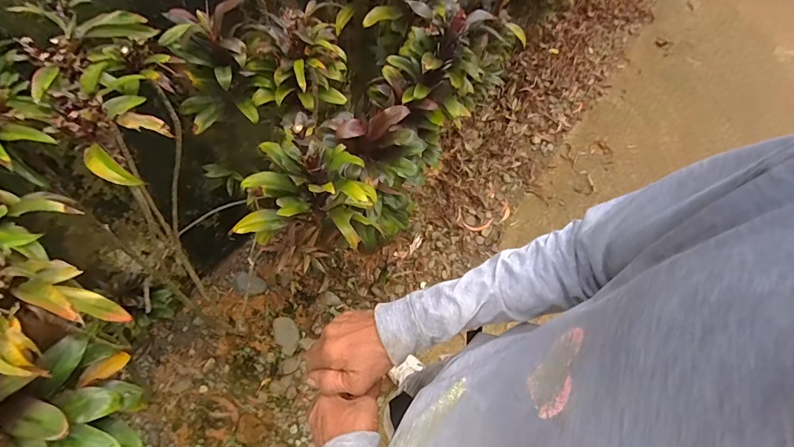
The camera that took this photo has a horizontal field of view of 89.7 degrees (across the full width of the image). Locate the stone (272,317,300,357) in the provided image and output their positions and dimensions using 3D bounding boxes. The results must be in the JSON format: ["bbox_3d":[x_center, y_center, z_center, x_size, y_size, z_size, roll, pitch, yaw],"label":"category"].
[{"bbox_3d":[-0.358,0.361,1.296,0.071,0.025,0.122,-23,61,-17],"label":"stone"}]

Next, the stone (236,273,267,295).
[{"bbox_3d":[-0.493,0.206,1.341,0.101,0.045,0.071,18,58,9],"label":"stone"}]

